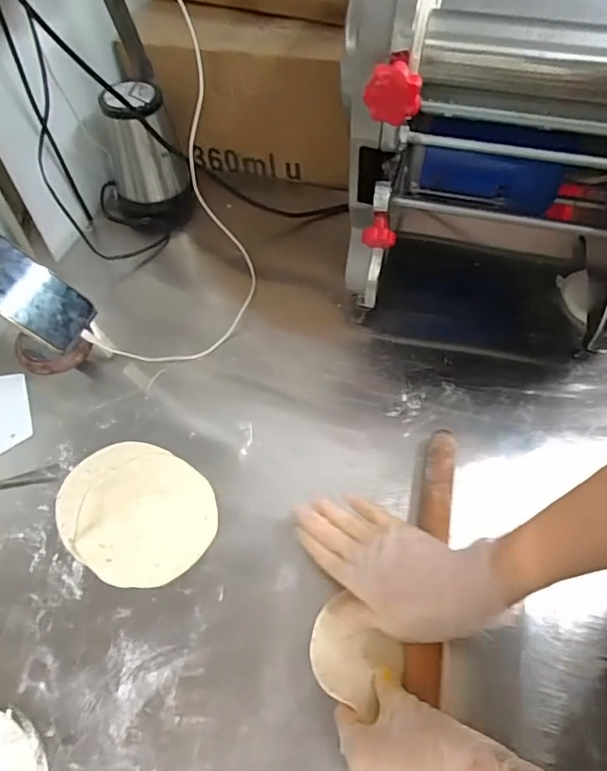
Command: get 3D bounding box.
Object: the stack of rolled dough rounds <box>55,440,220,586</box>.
[{"bbox_3d":[-0.173,0.125,0.547,0.169,0.013,0.131,29,61,19],"label":"stack of rolled dough rounds"}]

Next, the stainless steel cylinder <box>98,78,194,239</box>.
[{"bbox_3d":[-0.236,-0.322,0.770,0.121,0.182,0.114,34,62,21],"label":"stainless steel cylinder"}]

